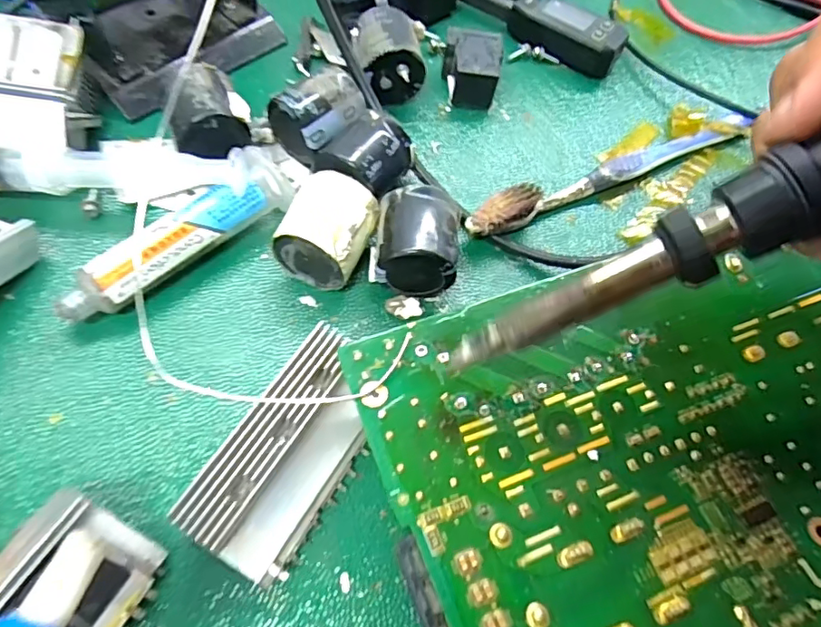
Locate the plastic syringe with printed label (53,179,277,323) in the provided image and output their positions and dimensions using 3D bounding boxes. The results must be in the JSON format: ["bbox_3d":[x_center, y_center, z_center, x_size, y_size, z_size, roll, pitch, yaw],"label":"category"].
[{"bbox_3d":[-0.085,-0.023,0.205,0.079,0.019,0.014,-38,72,-24],"label":"plastic syringe with printed label"}]

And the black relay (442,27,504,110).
[{"bbox_3d":[0.029,-0.118,0.274,0.026,0.021,0.031,7,60,-4],"label":"black relay"}]

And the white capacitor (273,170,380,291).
[{"bbox_3d":[-0.030,-0.030,0.213,0.030,0.029,0.039,20,60,4],"label":"white capacitor"}]

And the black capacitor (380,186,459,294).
[{"bbox_3d":[0.003,-0.024,0.213,0.028,0.031,0.035,4,60,-6],"label":"black capacitor"}]

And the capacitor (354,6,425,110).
[{"bbox_3d":[-0.011,-0.119,0.266,0.028,0.032,0.034,-8,62,-12],"label":"capacitor"}]

